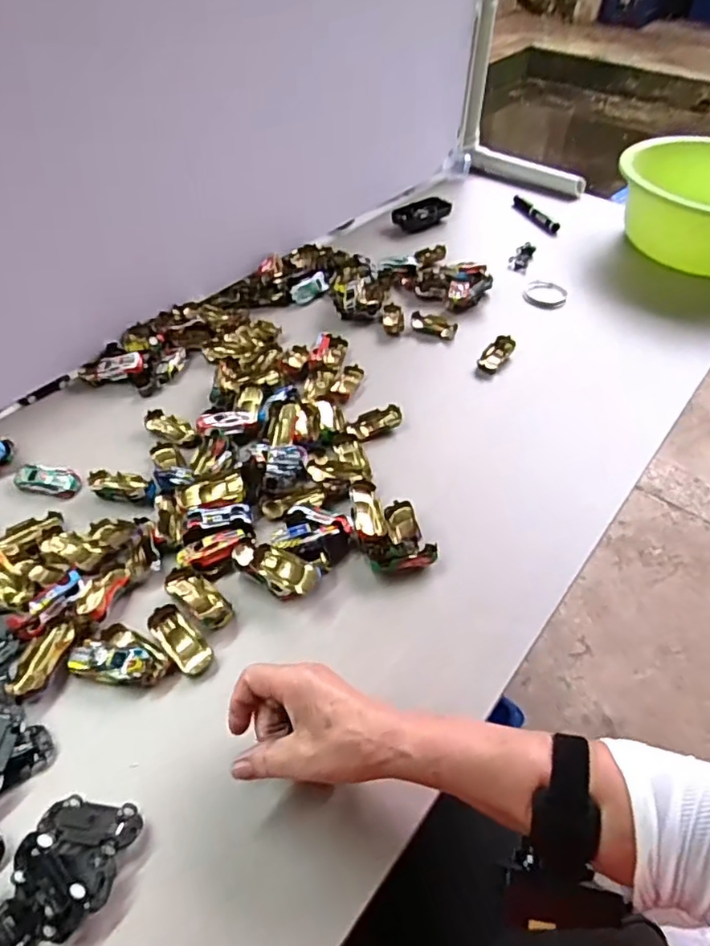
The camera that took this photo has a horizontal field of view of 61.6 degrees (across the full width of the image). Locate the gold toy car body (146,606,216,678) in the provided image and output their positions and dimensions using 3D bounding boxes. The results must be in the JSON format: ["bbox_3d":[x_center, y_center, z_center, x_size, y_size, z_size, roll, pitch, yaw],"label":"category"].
[{"bbox_3d":[-0.141,0.136,0.486,0.064,0.014,0.026,38,57,22],"label":"gold toy car body"}]

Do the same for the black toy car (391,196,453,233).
[{"bbox_3d":[0.113,-0.435,1.004,0.102,0.033,0.048,-30,58,-26],"label":"black toy car"}]

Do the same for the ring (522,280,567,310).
[{"bbox_3d":[0.276,-0.260,0.866,0.063,0.011,0.068,1,47,-1],"label":"ring"}]

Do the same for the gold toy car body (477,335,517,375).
[{"bbox_3d":[0.180,-0.153,0.758,0.029,0.014,0.067,29,53,23],"label":"gold toy car body"}]

